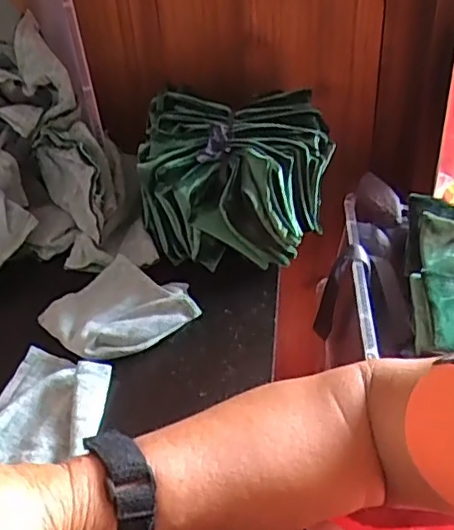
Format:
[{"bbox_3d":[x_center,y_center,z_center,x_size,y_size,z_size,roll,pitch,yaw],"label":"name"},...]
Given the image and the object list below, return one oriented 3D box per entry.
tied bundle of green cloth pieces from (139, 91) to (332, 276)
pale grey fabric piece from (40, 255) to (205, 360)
[{"bbox_3d":[0.011,-0.096,0.607,0.182,0.105,0.175,-3,36,2],"label":"tied bundle of green cloth pieces"},{"bbox_3d":[-0.094,0.035,0.525,0.116,0.021,0.097,-22,40,-23],"label":"pale grey fabric piece"}]

